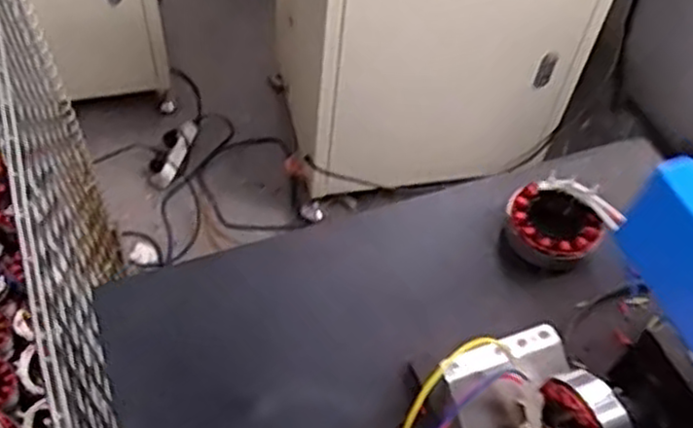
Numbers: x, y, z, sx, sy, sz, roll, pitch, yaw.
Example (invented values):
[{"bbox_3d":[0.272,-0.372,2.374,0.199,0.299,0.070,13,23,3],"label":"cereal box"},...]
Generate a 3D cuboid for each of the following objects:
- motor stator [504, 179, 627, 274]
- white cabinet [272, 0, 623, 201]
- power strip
[{"bbox_3d":[0.194,0.009,0.693,0.085,0.037,0.089,-31,61,-24],"label":"motor stator"},{"bbox_3d":[0.158,-0.456,1.513,0.538,0.624,0.512,-10,55,-12],"label":"white cabinet"},{"bbox_3d":[-0.403,-0.149,1.739,0.074,0.064,0.195,16,54,7],"label":"power strip"}]

